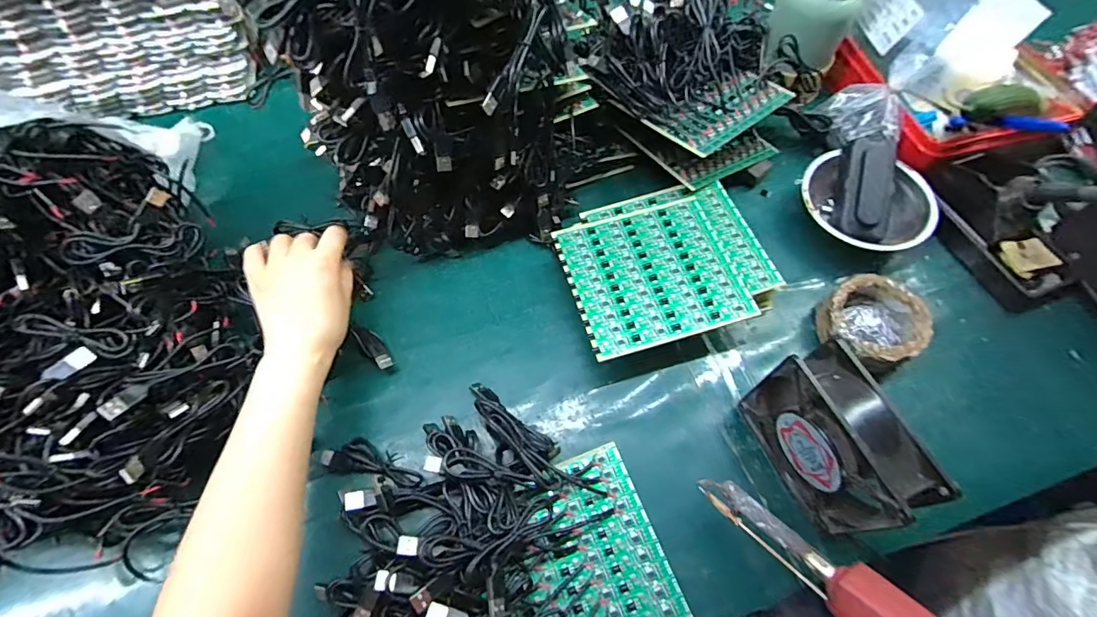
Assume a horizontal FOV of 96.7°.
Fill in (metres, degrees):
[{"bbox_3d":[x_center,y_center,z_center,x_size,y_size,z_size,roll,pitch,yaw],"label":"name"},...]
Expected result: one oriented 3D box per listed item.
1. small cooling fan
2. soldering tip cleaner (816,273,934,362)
[{"bbox_3d":[0.210,0.099,0.365,0.039,0.115,0.116,-22,65,-10],"label":"small cooling fan"},{"bbox_3d":[0.299,0.015,0.459,0.079,0.050,0.082,0,63,1],"label":"soldering tip cleaner"}]

